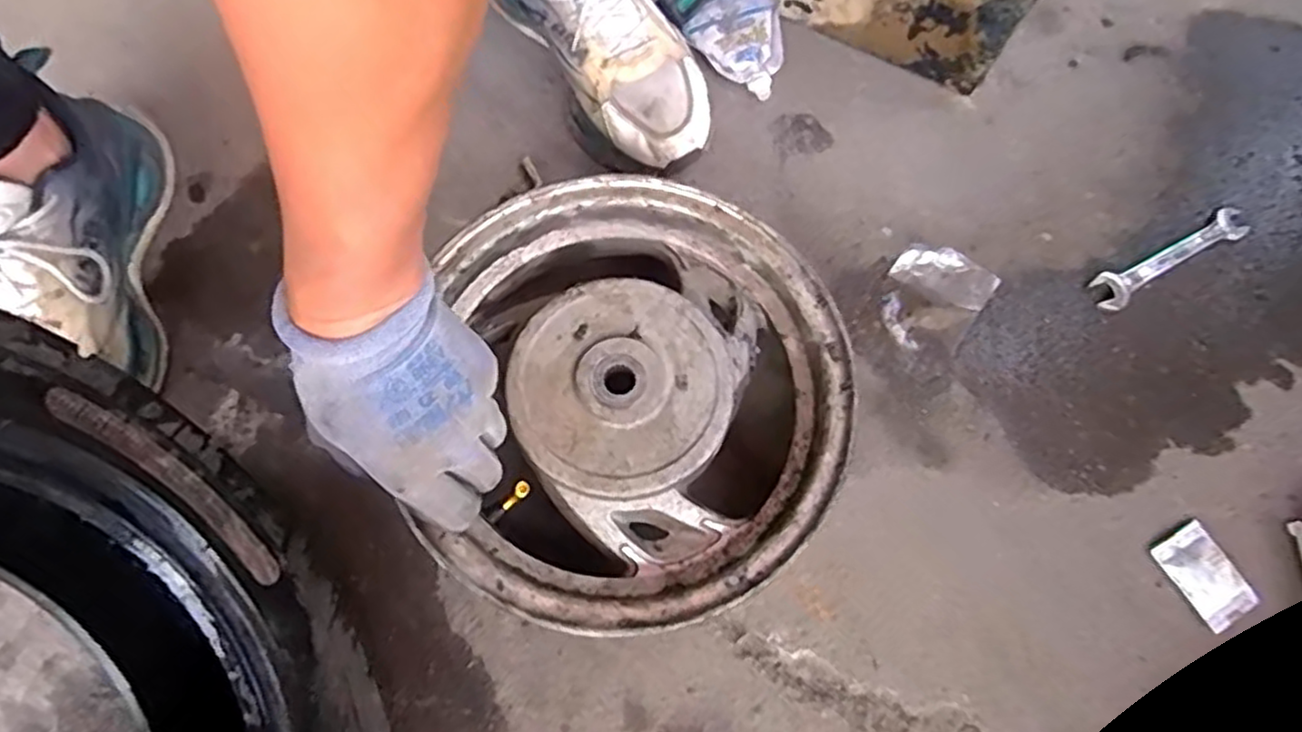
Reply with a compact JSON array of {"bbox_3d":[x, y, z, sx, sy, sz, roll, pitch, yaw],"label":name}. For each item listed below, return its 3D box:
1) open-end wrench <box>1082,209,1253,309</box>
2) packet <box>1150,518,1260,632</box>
[{"bbox_3d":[0.372,-0.079,0.521,0.128,0.010,0.026,-27,72,-9],"label":"open-end wrench"},{"bbox_3d":[0.347,0.131,0.455,0.037,0.012,0.057,-26,72,-9],"label":"packet"}]

